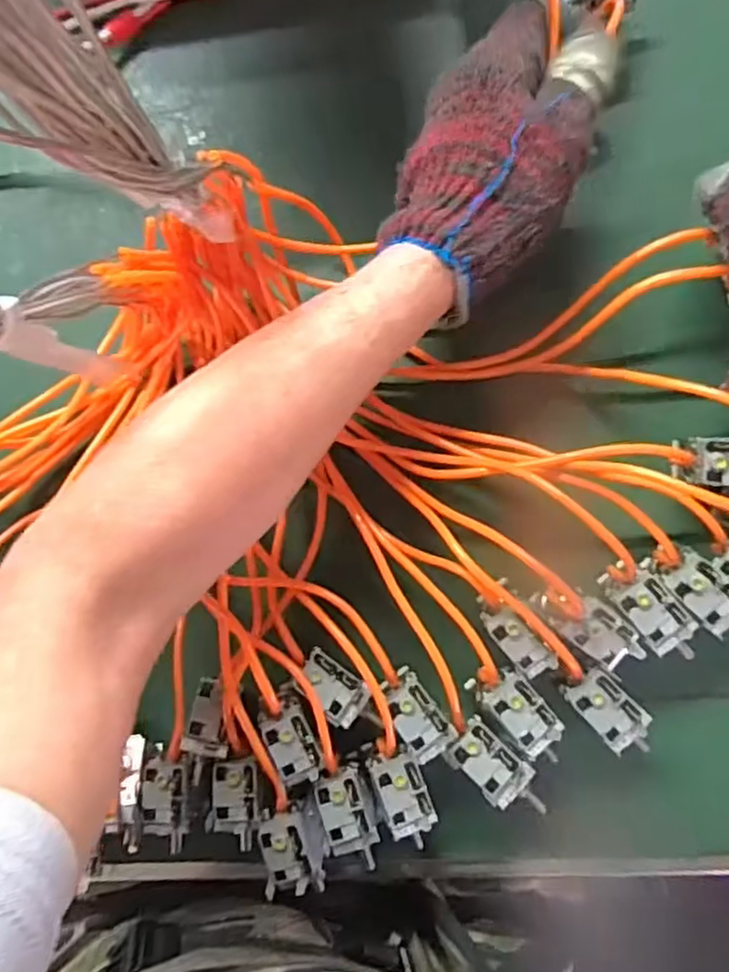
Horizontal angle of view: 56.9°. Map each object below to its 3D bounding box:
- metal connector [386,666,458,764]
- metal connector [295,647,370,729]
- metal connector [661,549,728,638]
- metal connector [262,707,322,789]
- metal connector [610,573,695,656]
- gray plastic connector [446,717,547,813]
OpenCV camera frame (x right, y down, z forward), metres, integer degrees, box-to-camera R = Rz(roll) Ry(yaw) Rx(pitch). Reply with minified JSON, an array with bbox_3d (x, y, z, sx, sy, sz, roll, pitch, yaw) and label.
[{"bbox_3d":[0.027,0.119,0.346,0.025,0.015,0.045,-36,83,5],"label":"metal connector"},{"bbox_3d":[-0.017,0.106,0.353,0.038,0.015,0.025,34,92,8],"label":"metal connector"},{"bbox_3d":[0.169,0.055,0.330,0.045,0.012,0.023,45,93,8],"label":"metal connector"},{"bbox_3d":[-0.037,0.136,0.348,0.023,0.010,0.037,-20,84,6],"label":"metal connector"},{"bbox_3d":[0.147,0.066,0.338,0.024,0.021,0.047,-39,83,4],"label":"metal connector"},{"bbox_3d":[0.071,0.146,0.343,0.057,0.022,0.026,35,92,8],"label":"gray plastic connector"}]

